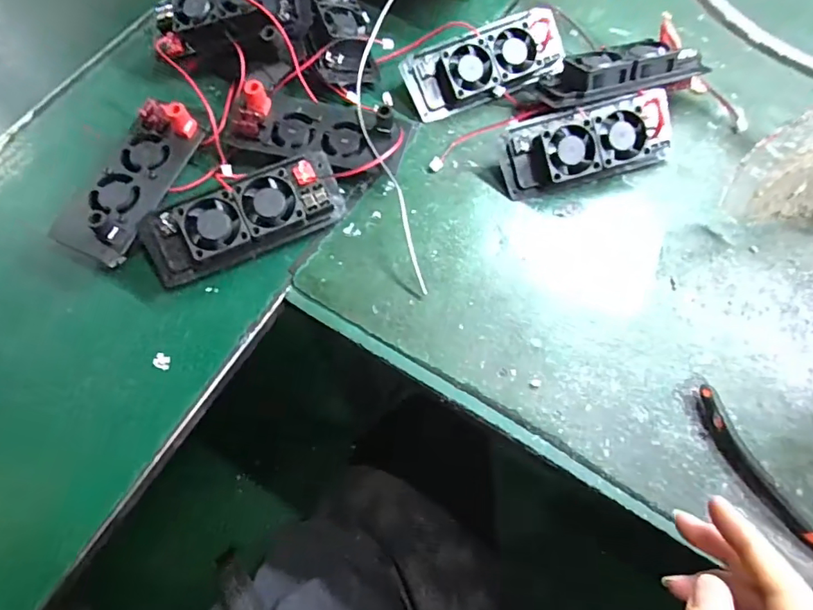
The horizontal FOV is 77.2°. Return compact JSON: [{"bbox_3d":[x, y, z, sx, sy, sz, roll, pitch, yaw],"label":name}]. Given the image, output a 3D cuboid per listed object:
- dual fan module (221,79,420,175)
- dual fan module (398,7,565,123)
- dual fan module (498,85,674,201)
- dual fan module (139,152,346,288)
[{"bbox_3d":[-0.064,-0.137,0.405,0.156,0.042,0.073,14,67,6],"label":"dual fan module"},{"bbox_3d":[0.070,-0.206,0.430,0.142,0.026,0.059,-22,95,-4],"label":"dual fan module"},{"bbox_3d":[0.144,-0.127,0.398,0.139,0.029,0.059,-13,101,-4],"label":"dual fan module"},{"bbox_3d":[-0.118,-0.065,0.369,0.142,0.030,0.058,-25,90,-7],"label":"dual fan module"}]

